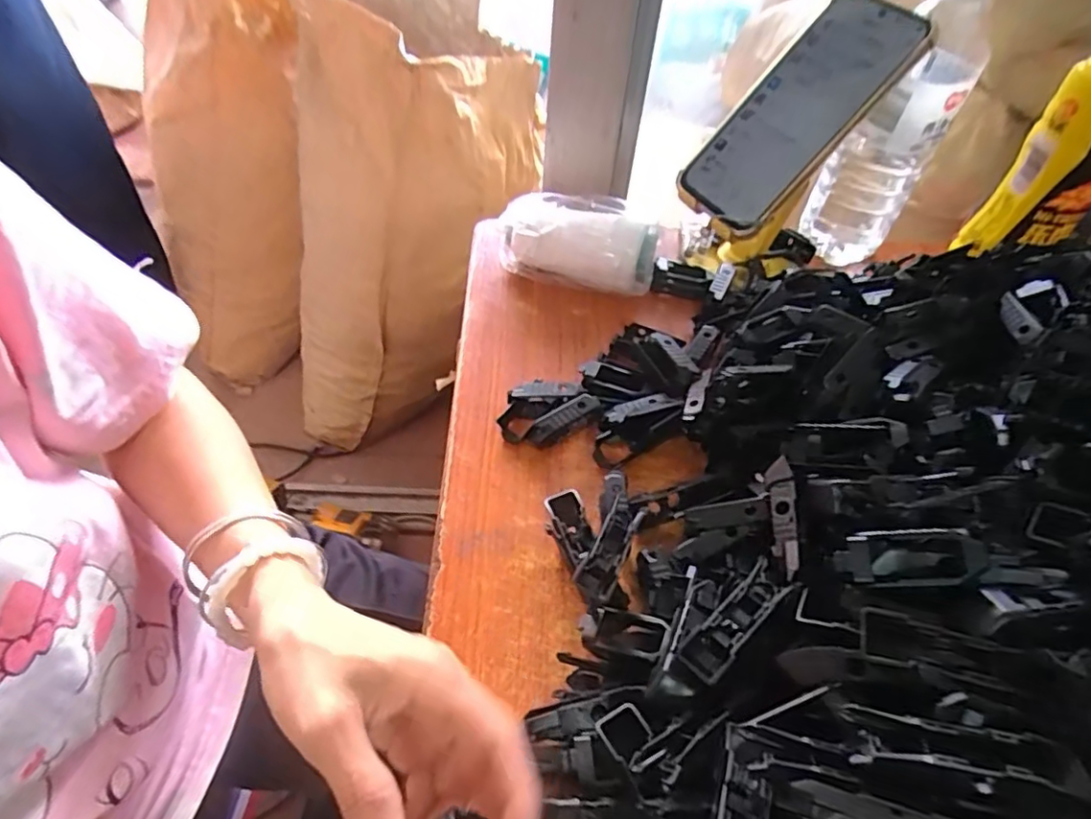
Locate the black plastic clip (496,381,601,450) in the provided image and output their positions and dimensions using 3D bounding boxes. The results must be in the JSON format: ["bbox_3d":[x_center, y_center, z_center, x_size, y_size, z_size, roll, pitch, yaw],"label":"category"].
[{"bbox_3d":[0.000,0.000,0.386,0.057,0.024,0.035,-25,57,-22],"label":"black plastic clip"}]

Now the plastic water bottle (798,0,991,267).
[{"bbox_3d":[0.260,-0.212,0.458,0.070,0.208,0.082,24,53,15],"label":"plastic water bottle"}]

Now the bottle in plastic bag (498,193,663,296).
[{"bbox_3d":[0.025,-0.128,0.469,0.121,0.055,0.053,17,52,10],"label":"bottle in plastic bag"}]

